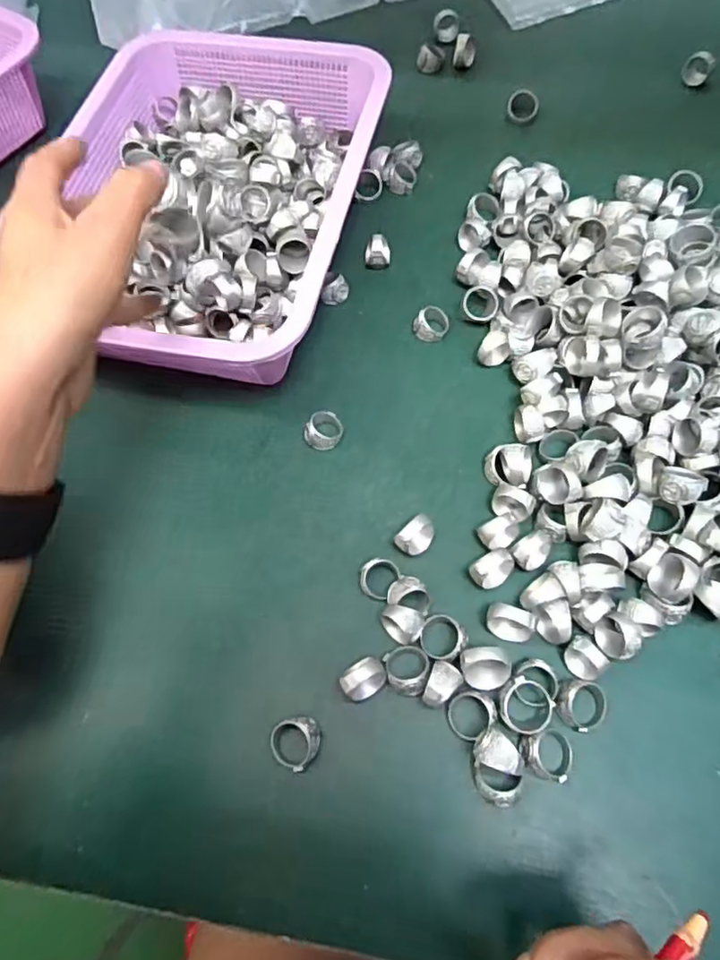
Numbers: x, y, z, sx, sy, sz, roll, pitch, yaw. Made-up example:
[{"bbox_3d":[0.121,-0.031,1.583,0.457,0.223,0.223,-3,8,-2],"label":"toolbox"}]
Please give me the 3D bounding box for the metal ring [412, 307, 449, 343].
[{"bbox_3d":[0.052,-0.114,0.442,0.025,0.015,0.021,9,68,4],"label":"metal ring"}]

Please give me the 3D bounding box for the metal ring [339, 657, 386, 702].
[{"bbox_3d":[0.002,0.110,0.334,0.025,0.020,0.019,-21,69,-8],"label":"metal ring"}]

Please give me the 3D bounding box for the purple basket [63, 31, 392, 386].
[{"bbox_3d":[-0.108,-0.214,0.453,0.218,0.077,0.290,12,69,6],"label":"purple basket"}]

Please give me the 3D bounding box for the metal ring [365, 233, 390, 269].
[{"bbox_3d":[0.014,-0.178,0.470,0.019,0.023,0.017,-2,68,0],"label":"metal ring"}]

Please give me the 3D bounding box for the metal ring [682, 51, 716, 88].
[{"bbox_3d":[0.305,-0.372,0.544,0.025,0.023,0.025,28,71,11],"label":"metal ring"}]

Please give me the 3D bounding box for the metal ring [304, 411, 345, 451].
[{"bbox_3d":[-0.024,-0.033,0.409,0.022,0.016,0.027,35,72,14],"label":"metal ring"}]

